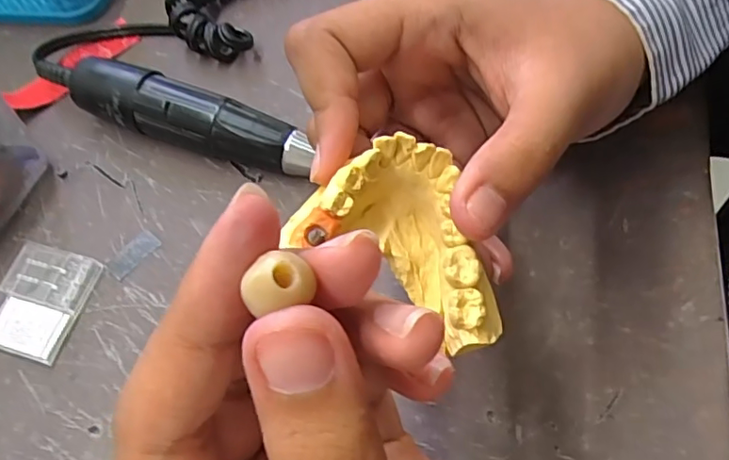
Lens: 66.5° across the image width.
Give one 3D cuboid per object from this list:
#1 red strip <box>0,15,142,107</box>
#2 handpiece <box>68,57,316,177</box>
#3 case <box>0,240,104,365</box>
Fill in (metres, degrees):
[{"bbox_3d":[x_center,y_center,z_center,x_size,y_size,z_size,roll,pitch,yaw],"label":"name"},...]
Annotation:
[{"bbox_3d":[-0.147,-0.082,0.282,0.070,0.004,0.022,-40,69,-15],"label":"red strip"},{"bbox_3d":[-0.077,-0.048,0.248,0.116,0.029,0.026,19,67,12],"label":"handpiece"},{"bbox_3d":[-0.134,0.028,0.226,0.037,0.007,0.044,14,66,10],"label":"case"}]

